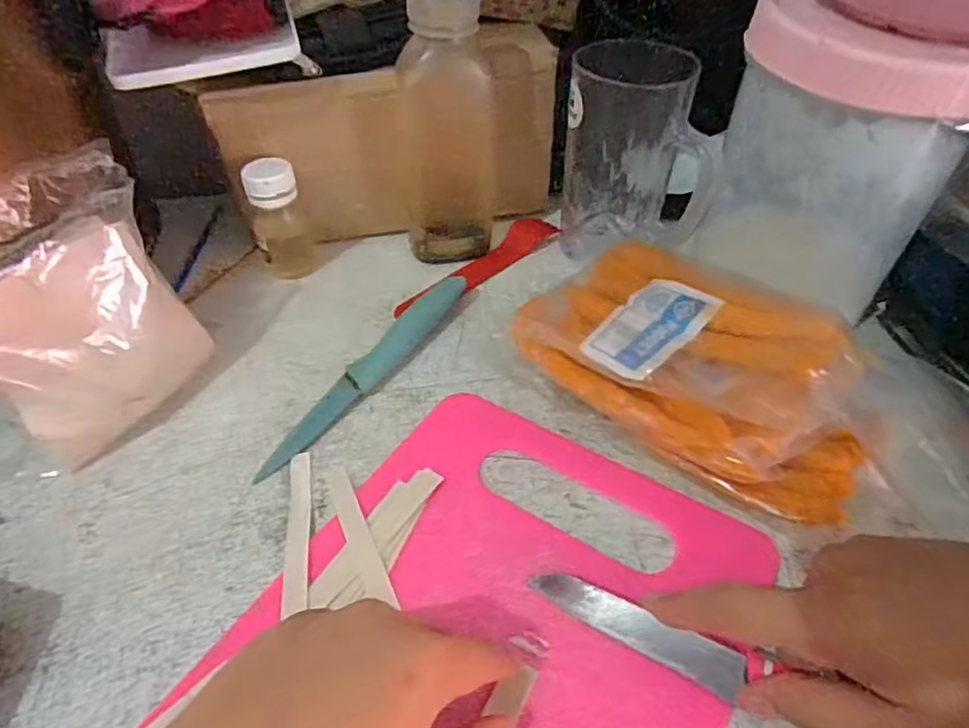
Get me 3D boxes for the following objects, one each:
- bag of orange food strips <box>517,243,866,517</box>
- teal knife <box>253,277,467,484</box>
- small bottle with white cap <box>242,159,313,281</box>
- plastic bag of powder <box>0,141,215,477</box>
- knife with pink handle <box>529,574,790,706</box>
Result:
[{"bbox_3d":[0.112,0.002,0.338,0.112,0.065,0.184,-31,54,-27],"label":"bag of orange food strips"},{"bbox_3d":[-0.068,0.000,0.373,0.020,0.013,0.174,27,51,23],"label":"teal knife"},{"bbox_3d":[-0.139,-0.098,0.425,0.034,0.089,0.037,-10,47,-11],"label":"small bottle with white cap"},{"bbox_3d":[-0.212,-0.020,0.319,0.065,0.117,0.134,23,50,20],"label":"plastic bag of powder"},{"bbox_3d":[0.104,0.127,0.245,0.184,0.026,0.017,22,50,26],"label":"knife with pink handle"}]

